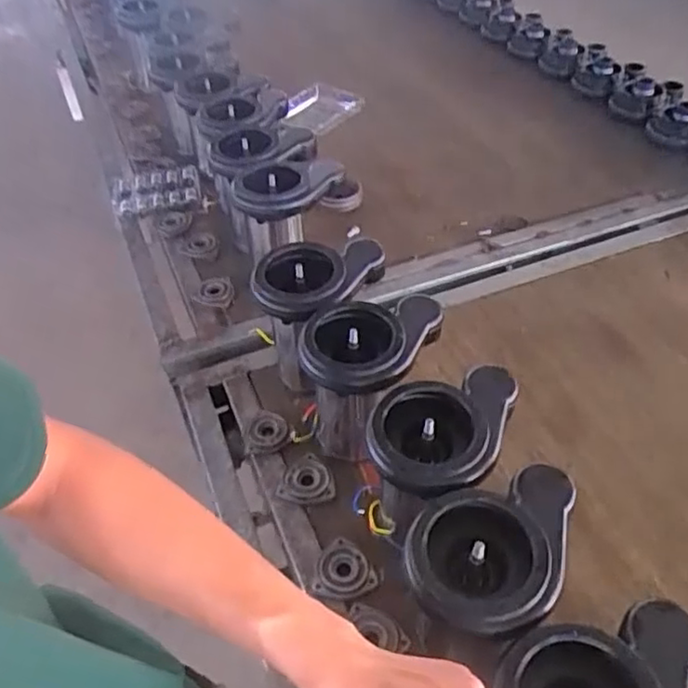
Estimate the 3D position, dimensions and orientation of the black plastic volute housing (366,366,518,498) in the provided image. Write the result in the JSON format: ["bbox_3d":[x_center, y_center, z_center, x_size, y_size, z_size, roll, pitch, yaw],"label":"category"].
[{"bbox_3d":[0.096,0.084,0.645,0.119,0.052,0.169,21,49,23],"label":"black plastic volute housing"}]

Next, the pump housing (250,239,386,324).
[{"bbox_3d":[-0.029,-0.076,0.797,0.162,0.036,0.121,-3,44,0],"label":"pump housing"}]

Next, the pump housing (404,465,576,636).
[{"bbox_3d":[0.122,0.173,0.556,0.120,0.062,0.162,15,47,18],"label":"pump housing"}]

